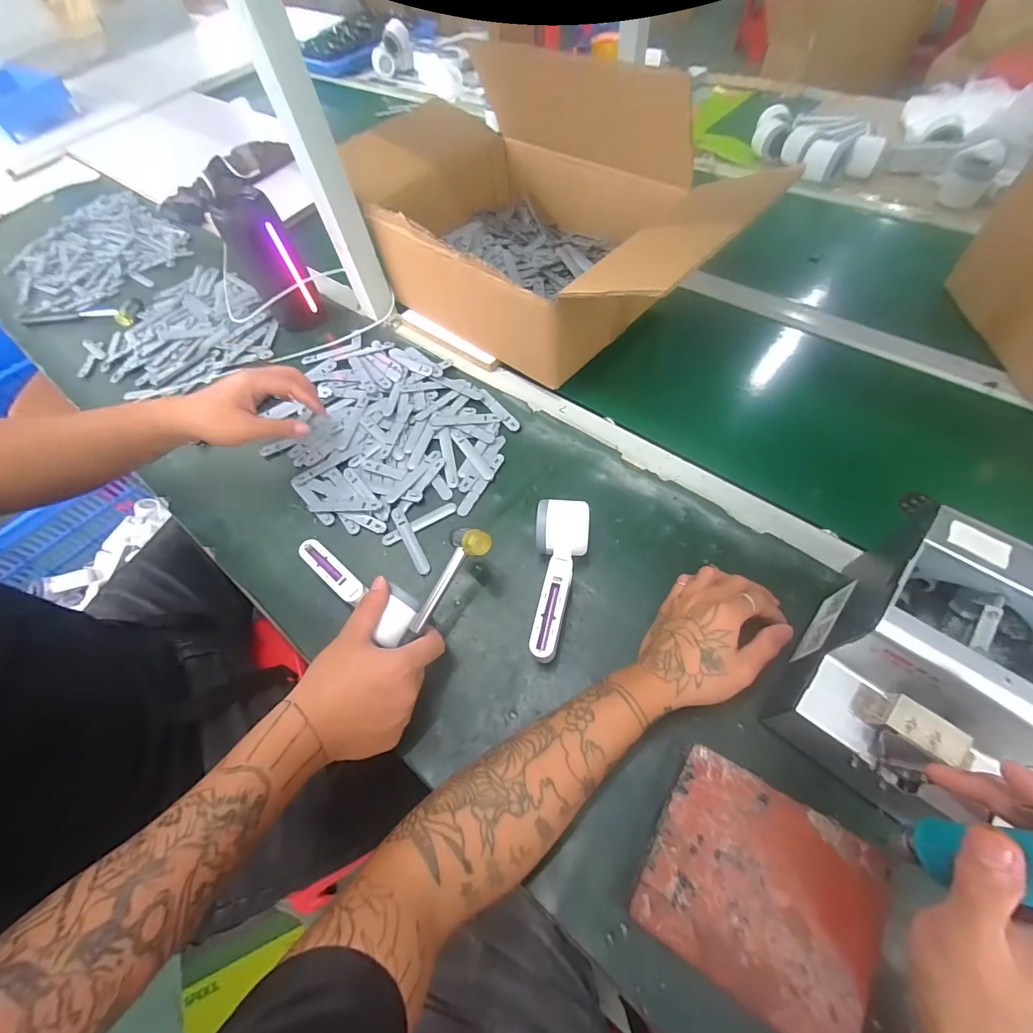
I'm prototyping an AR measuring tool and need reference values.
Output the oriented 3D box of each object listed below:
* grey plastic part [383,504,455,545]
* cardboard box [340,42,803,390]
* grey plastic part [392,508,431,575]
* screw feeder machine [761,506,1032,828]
[{"bbox_3d":[-0.116,0.009,0.543,0.093,0.006,0.016,-27,60,-10],"label":"grey plastic part"},{"bbox_3d":[0.016,-0.399,0.627,0.565,0.244,0.290,38,70,25],"label":"cardboard box"},{"bbox_3d":[-0.124,0.028,0.531,0.016,0.005,0.094,-28,60,-10],"label":"grey plastic part"},{"bbox_3d":[0.307,0.117,0.343,0.125,0.145,0.166,38,70,25],"label":"screw feeder machine"}]

